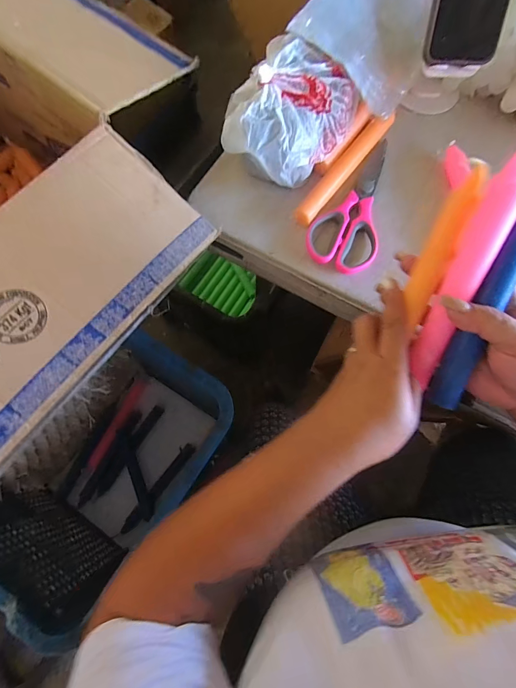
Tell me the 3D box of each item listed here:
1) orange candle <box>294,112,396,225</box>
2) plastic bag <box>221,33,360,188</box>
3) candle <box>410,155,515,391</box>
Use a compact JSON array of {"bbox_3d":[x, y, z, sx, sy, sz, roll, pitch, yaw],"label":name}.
[{"bbox_3d":[0.100,-0.208,0.398,0.027,0.024,0.172,37,75,11],"label":"orange candle"},{"bbox_3d":[0.038,-0.251,0.384,0.110,0.072,0.153,24,73,7],"label":"plastic bag"},{"bbox_3d":[0.153,-0.057,0.245,0.021,0.192,0.017,13,29,4],"label":"candle"}]

